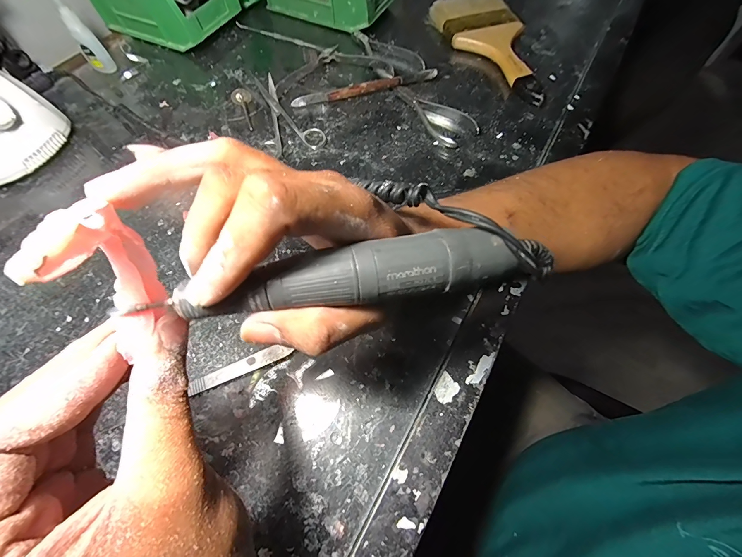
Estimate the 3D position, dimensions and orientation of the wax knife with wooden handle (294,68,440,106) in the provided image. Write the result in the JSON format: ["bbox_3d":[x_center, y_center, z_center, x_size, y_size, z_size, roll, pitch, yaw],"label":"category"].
[{"bbox_3d":[-0.007,-0.223,0.382,0.170,0.017,0.010,-11,64,-6],"label":"wax knife with wooden handle"}]

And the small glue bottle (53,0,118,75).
[{"bbox_3d":[-0.335,-0.283,0.377,0.022,0.082,0.019,26,67,12],"label":"small glue bottle"}]

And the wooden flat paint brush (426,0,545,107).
[{"bbox_3d":[0.166,-0.303,0.418,0.095,0.022,0.225,-22,66,-10],"label":"wooden flat paint brush"}]

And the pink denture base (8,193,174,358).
[{"bbox_3d":[-0.097,-0.008,0.117,0.013,0.053,0.041,-25,66,-12],"label":"pink denture base"}]

